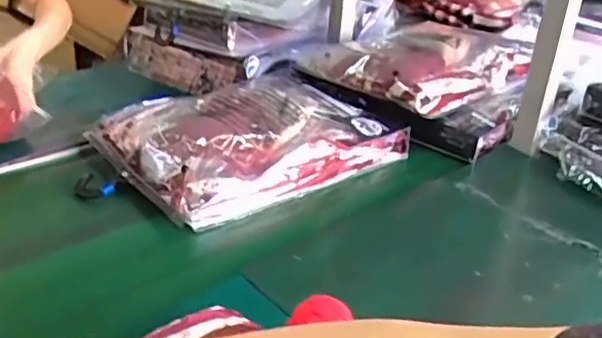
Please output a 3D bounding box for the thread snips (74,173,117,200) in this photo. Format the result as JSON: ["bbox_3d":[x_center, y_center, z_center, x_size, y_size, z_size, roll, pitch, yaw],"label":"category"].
[{"bbox_3d":[-0.282,0.027,0.844,0.055,0.007,0.039,20,58,18],"label":"thread snips"}]

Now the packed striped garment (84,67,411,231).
[{"bbox_3d":[-0.100,-0.064,0.974,0.393,0.085,0.364,-19,34,-37],"label":"packed striped garment"}]

